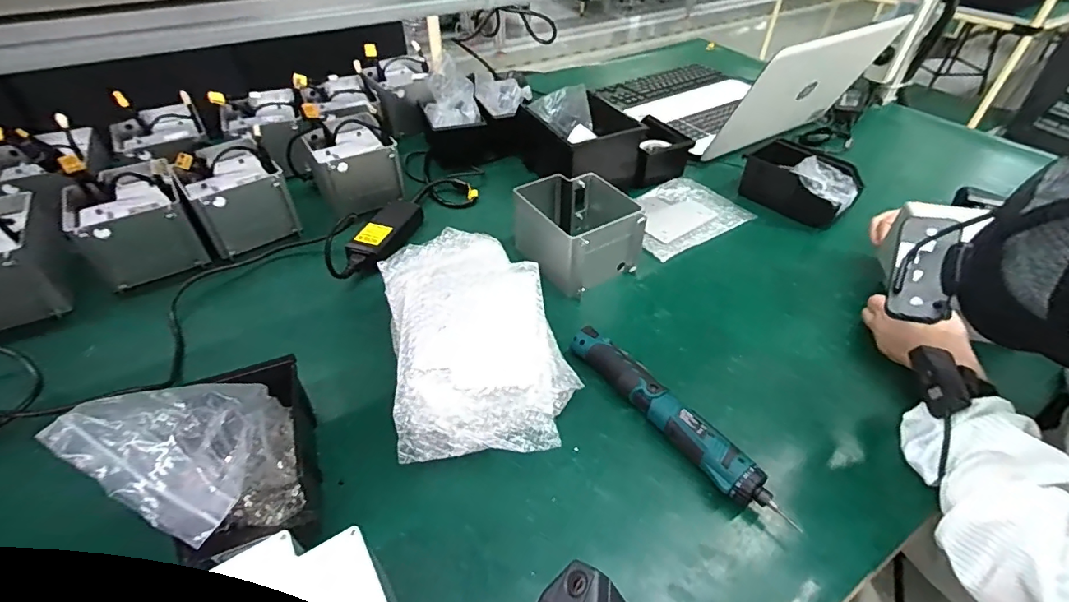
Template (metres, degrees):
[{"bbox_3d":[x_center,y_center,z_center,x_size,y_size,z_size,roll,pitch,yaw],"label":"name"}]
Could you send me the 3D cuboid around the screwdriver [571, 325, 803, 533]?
[{"bbox_3d":[0.139,0.125,0.517,0.040,0.044,0.270,-28,50,-26],"label":"screwdriver"}]

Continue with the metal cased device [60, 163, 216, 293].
[{"bbox_3d":[-0.569,-0.105,0.694,0.127,0.114,0.130,-28,50,-26],"label":"metal cased device"}]

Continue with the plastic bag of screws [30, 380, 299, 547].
[{"bbox_3d":[-0.290,0.143,0.416,0.144,0.141,0.115,-22,48,-21],"label":"plastic bag of screws"}]

